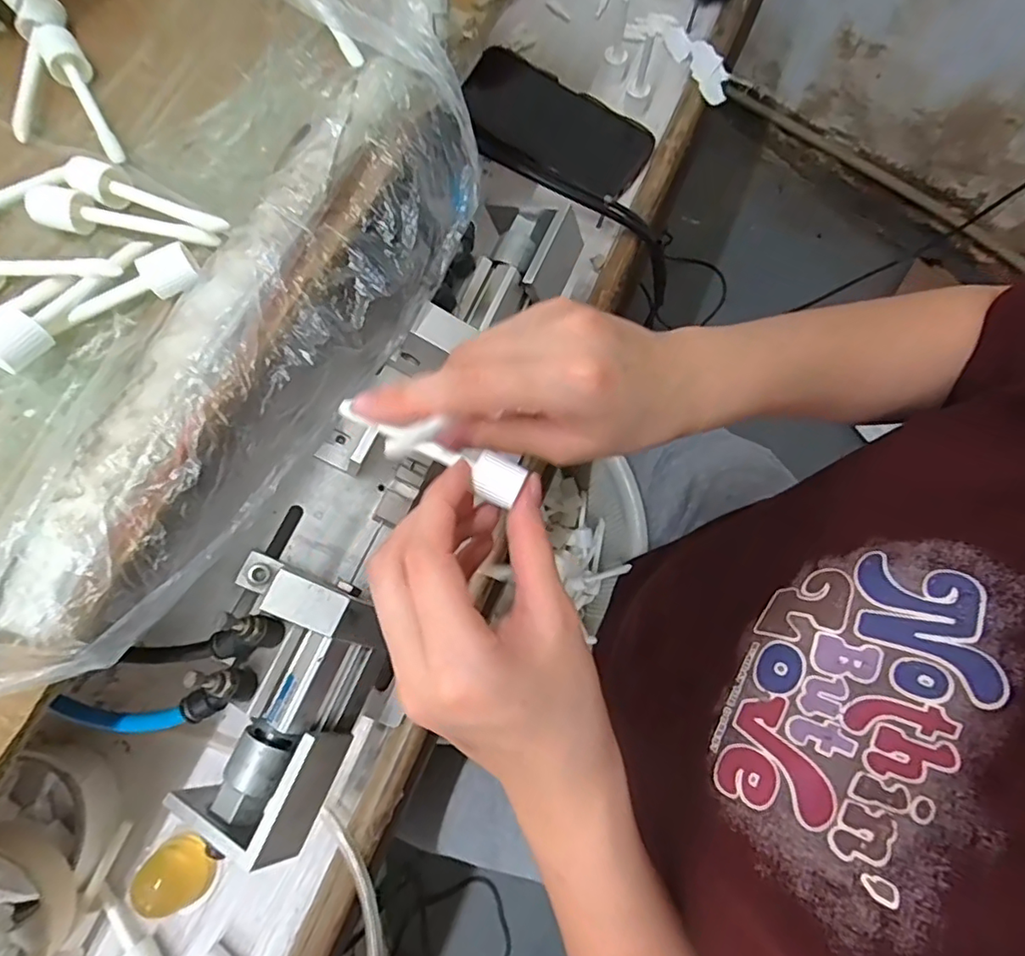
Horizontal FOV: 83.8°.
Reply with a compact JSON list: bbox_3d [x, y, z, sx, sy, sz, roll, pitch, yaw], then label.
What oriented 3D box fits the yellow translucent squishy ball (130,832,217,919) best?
[{"bbox_3d":[-0.187,0.220,0.316,0.030,0.032,0.034,-28,78,-9],"label":"yellow translucent squishy ball"}]

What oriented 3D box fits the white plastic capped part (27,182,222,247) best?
[{"bbox_3d":[-0.180,-0.117,0.263,0.082,0.016,0.019,17,76,2],"label":"white plastic capped part"}]

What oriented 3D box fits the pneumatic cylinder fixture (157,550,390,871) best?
[{"bbox_3d":[-0.122,0.110,0.279,0.084,0.061,0.131,17,76,2],"label":"pneumatic cylinder fixture"}]

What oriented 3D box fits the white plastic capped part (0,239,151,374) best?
[{"bbox_3d":[-0.190,-0.079,0.247,0.018,0.015,0.082,24,61,8],"label":"white plastic capped part"}]

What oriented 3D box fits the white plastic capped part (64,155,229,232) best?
[{"bbox_3d":[-0.171,-0.129,0.268,0.085,0.013,0.017,25,76,4],"label":"white plastic capped part"}]

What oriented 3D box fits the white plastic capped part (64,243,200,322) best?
[{"bbox_3d":[-0.166,-0.083,0.251,0.057,0.016,0.015,-25,78,-8],"label":"white plastic capped part"}]

